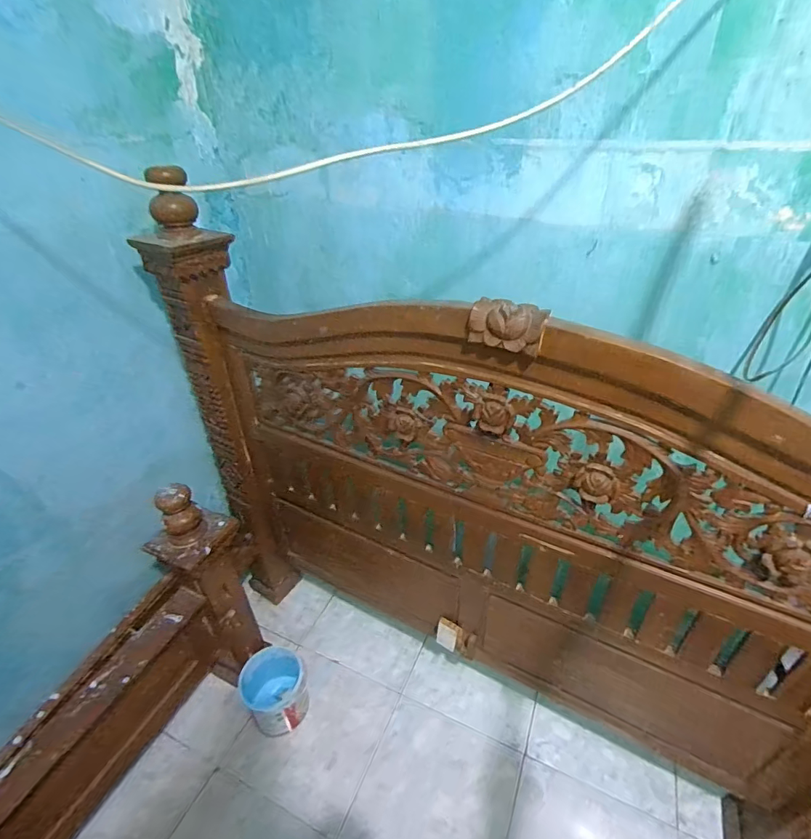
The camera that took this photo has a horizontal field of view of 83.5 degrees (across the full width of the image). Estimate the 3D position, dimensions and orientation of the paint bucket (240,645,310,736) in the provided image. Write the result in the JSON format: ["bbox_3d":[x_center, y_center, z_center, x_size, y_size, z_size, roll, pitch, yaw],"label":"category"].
[{"bbox_3d":[-0.395,0.825,1.385,0.174,0.207,0.172,0,34,0],"label":"paint bucket"}]

